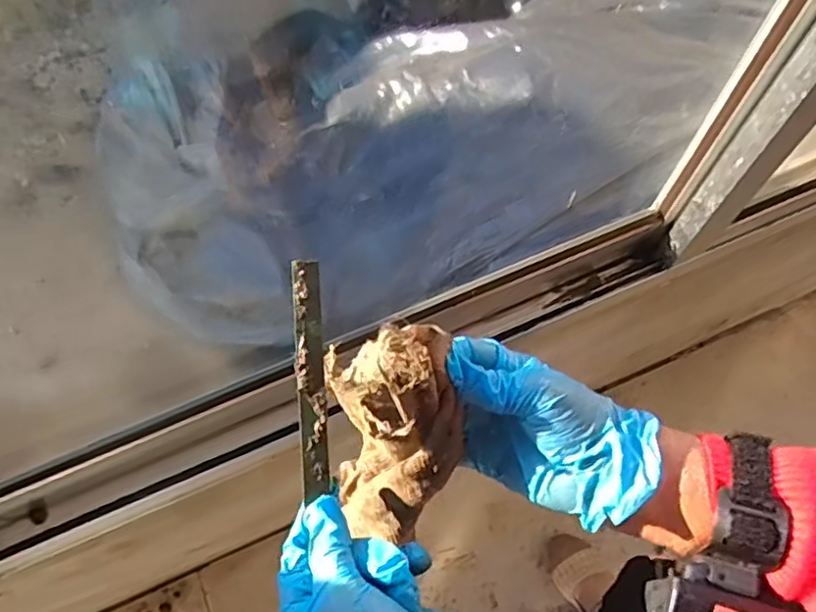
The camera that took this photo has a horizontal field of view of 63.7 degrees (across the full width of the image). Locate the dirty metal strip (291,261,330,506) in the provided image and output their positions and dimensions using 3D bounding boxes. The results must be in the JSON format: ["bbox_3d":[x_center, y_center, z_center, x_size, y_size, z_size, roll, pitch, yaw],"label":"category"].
[{"bbox_3d":[-0.055,0.040,0.370,0.015,0.004,0.130,-4,88,-1],"label":"dirty metal strip"}]

